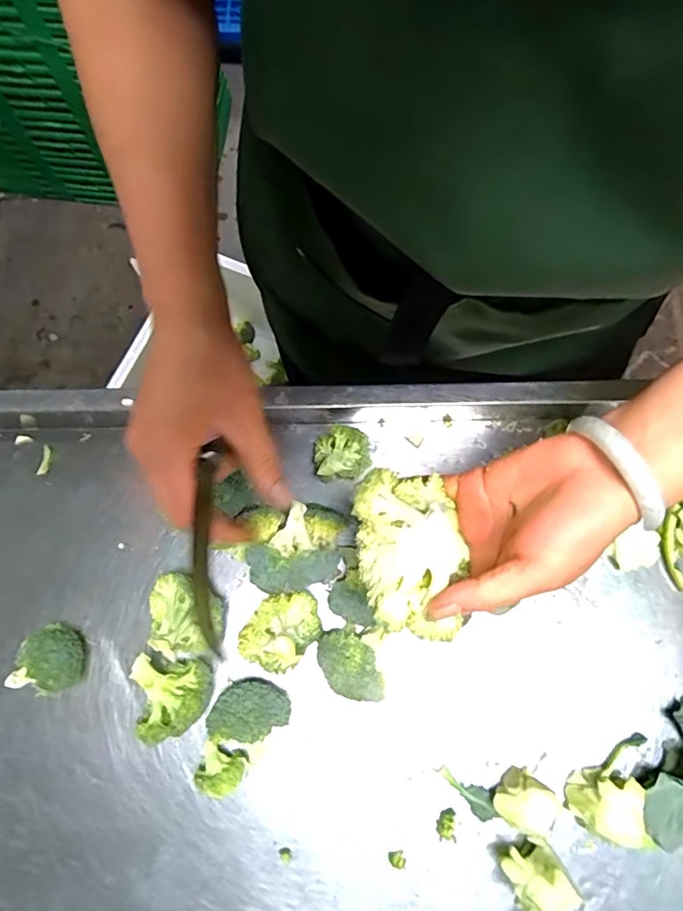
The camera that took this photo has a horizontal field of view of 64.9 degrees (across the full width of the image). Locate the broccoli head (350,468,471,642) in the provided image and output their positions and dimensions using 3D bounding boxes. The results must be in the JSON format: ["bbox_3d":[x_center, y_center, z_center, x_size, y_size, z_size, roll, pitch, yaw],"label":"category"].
[{"bbox_3d":[0.039,0.056,0.313,0.055,0.038,0.096,-4,74,-3],"label":"broccoli head"}]

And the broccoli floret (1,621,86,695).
[{"bbox_3d":[-0.223,0.161,0.408,0.046,0.046,0.054,30,75,7],"label":"broccoli floret"}]

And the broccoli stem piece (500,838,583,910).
[{"bbox_3d":[0.138,0.302,0.378,0.046,0.050,0.051,-30,77,-10],"label":"broccoli stem piece"}]

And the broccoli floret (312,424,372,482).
[{"bbox_3d":[-0.001,0.002,0.471,0.047,0.046,0.041,-4,74,-3],"label":"broccoli floret"}]

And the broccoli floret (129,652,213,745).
[{"bbox_3d":[-0.128,0.183,0.406,0.053,0.046,0.056,8,74,0],"label":"broccoli floret"}]

